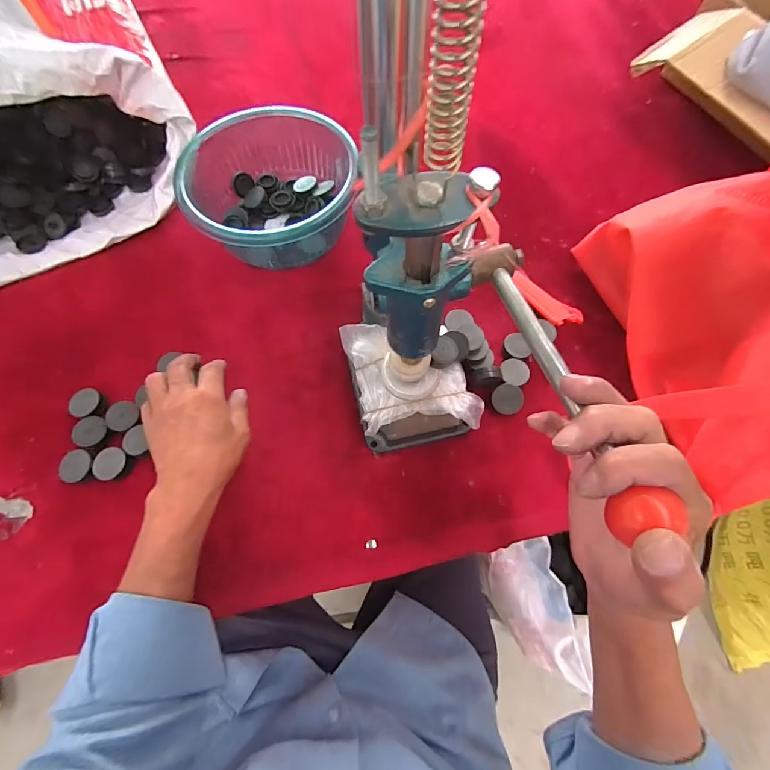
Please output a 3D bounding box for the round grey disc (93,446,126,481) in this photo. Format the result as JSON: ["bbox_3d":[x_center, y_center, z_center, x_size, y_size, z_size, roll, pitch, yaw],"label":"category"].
[{"bbox_3d":[-0.282,0.081,0.399,0.029,0.010,0.032,0,67,2],"label":"round grey disc"}]

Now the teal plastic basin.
[{"bbox_3d":[-0.157,-0.241,0.492,0.192,0.078,0.188,-1,67,1],"label":"teal plastic basin"}]

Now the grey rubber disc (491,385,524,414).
[{"bbox_3d":[0.132,0.016,0.417,0.033,0.004,0.031,0,91,3],"label":"grey rubber disc"}]

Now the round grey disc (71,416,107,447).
[{"bbox_3d":[-0.310,0.048,0.407,0.033,0.007,0.033,-1,67,1],"label":"round grey disc"}]

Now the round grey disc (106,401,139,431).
[{"bbox_3d":[-0.280,0.032,0.414,0.031,0.005,0.032,-1,67,1],"label":"round grey disc"}]

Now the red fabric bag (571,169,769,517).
[{"bbox_3d":[0.315,-0.068,0.336,0.131,0.224,0.306,-4,67,0],"label":"red fabric bag"}]

